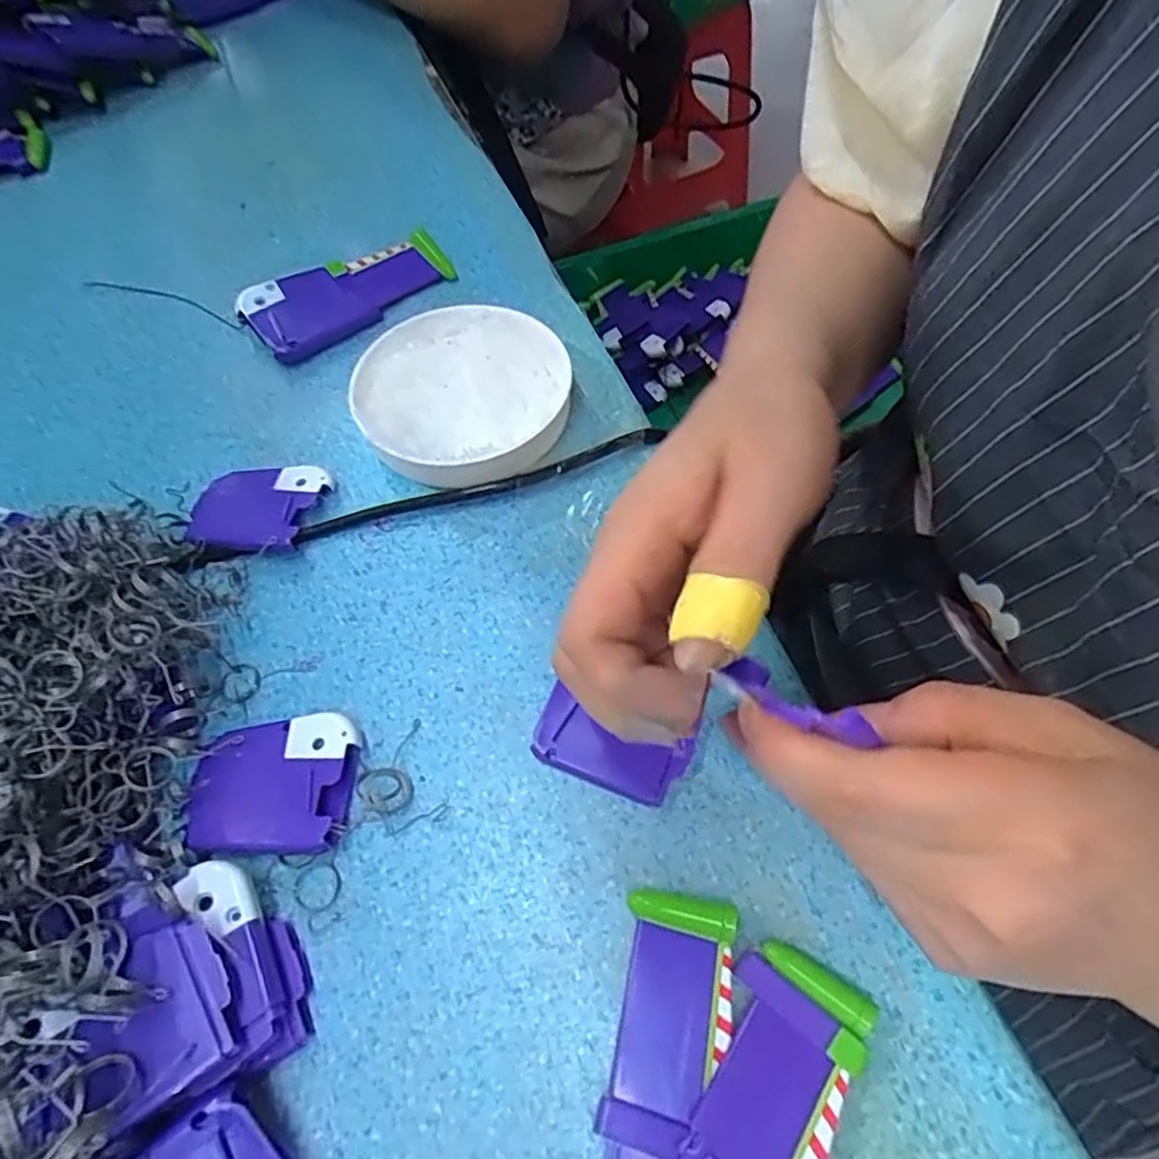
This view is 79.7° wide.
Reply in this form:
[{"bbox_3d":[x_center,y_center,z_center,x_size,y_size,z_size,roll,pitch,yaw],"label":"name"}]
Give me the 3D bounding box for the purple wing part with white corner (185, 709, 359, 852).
[{"bbox_3d":[-0.118,0.080,0.270,0.059,0.015,0.050,-2,60,0],"label":"purple wing part with white corner"}]

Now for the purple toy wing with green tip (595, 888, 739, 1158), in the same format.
[{"bbox_3d":[0.029,0.151,0.226,0.036,0.012,0.087,9,61,6],"label":"purple toy wing with green tip"}]

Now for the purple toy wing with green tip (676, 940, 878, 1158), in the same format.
[{"bbox_3d":[0.057,0.163,0.214,0.040,0.015,0.088,28,65,16],"label":"purple toy wing with green tip"}]

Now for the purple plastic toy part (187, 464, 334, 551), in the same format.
[{"bbox_3d":[-0.156,-0.036,0.334,0.060,0.012,0.050,8,61,6],"label":"purple plastic toy part"}]

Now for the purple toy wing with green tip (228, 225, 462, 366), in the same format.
[{"bbox_3d":[-0.130,-0.166,0.401,0.119,0.011,0.048,-30,80,-18],"label":"purple toy wing with green tip"}]

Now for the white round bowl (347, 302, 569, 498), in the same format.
[{"bbox_3d":[-0.058,-0.093,0.352,0.100,0.028,0.100,-2,62,3],"label":"white round bowl"}]

